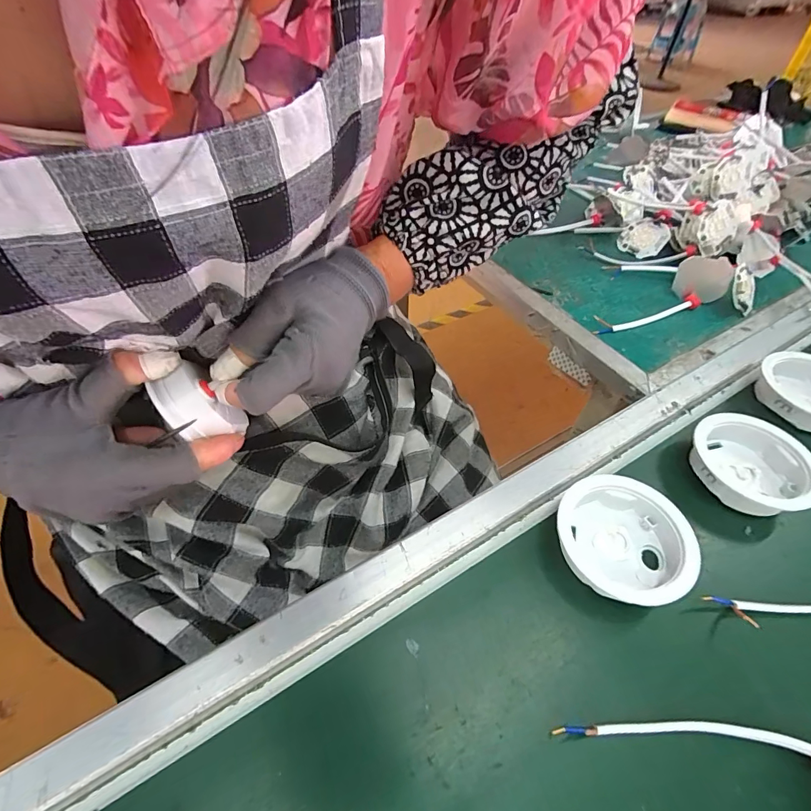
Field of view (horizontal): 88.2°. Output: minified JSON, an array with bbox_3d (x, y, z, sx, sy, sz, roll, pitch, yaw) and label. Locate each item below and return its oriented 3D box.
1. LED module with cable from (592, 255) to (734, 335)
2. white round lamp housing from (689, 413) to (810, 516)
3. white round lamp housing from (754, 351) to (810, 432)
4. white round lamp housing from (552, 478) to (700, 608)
[{"bbox_3d":[0.252,-0.104,0.408,0.161,0.038,0.044,-21,52,-19],"label":"LED module with cable"},{"bbox_3d":[0.230,0.041,0.282,0.070,0.028,0.070,1,48,-1],"label":"white round lamp housing"},{"bbox_3d":[0.312,-0.010,0.326,0.070,0.028,0.074,-19,52,-18],"label":"white round lamp housing"},{"bbox_3d":[0.126,0.078,0.247,0.068,0.030,0.060,18,50,14],"label":"white round lamp housing"}]

